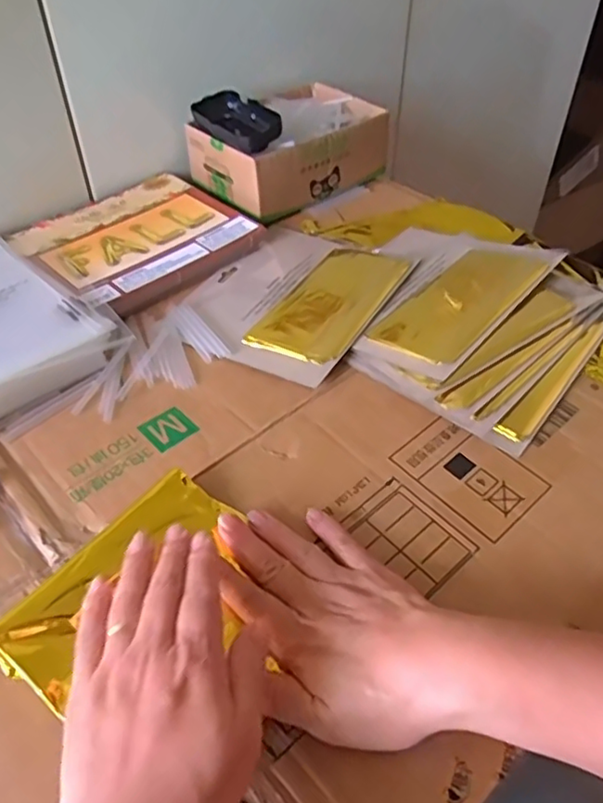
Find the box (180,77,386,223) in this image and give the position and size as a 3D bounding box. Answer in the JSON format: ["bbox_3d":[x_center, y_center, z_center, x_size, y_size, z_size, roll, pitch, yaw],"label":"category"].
[{"bbox_3d":[-0.015,-0.286,0.694,0.190,0.058,0.140,-28,54,-24],"label":"box"}]

